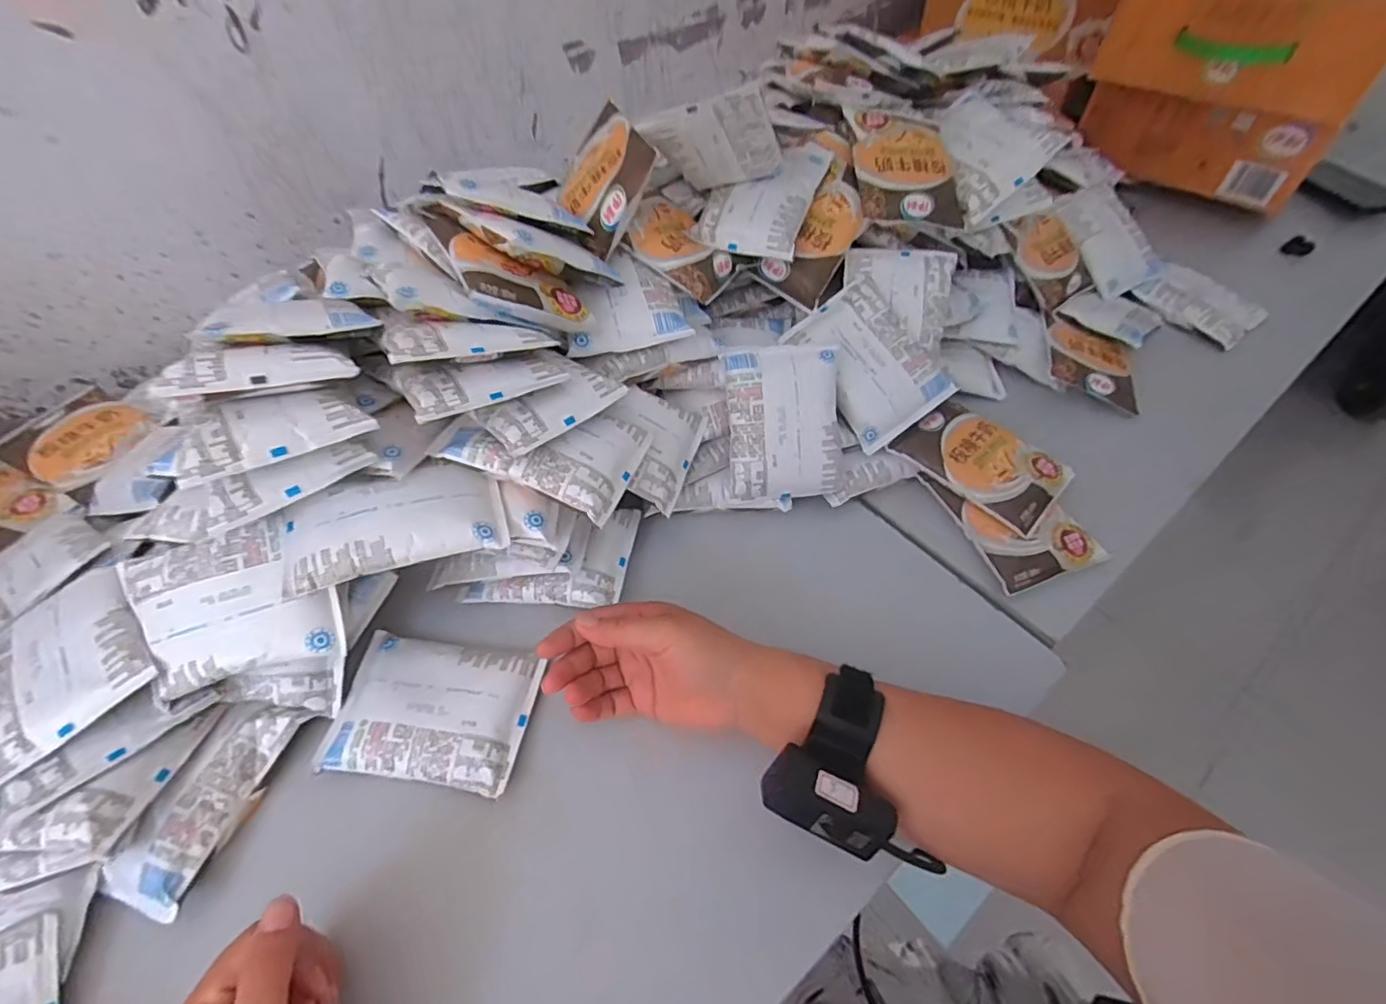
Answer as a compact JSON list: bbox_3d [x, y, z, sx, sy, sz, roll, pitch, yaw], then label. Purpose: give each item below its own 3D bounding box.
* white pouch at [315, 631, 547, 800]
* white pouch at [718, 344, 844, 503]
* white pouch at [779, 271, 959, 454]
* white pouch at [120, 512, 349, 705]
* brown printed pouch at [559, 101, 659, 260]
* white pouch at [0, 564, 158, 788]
[{"bbox_3d":[-0.177,0.140,0.400,0.128,0.016,0.093,4,53,6],"label":"white pouch"},{"bbox_3d":[0.076,-0.066,0.488,0.092,0.022,0.126,-7,96,-4],"label":"white pouch"},{"bbox_3d":[0.156,-0.124,0.514,0.099,0.016,0.131,-36,85,-6],"label":"white pouch"},{"bbox_3d":[-0.294,0.066,0.374,0.127,0.023,0.092,-14,78,-6],"label":"white pouch"},{"bbox_3d":[-0.070,-0.258,0.469,0.083,0.020,0.112,-44,56,22],"label":"brown printed pouch"},{"bbox_3d":[-0.392,0.096,0.366,0.094,0.011,0.121,-33,59,-15],"label":"white pouch"}]

